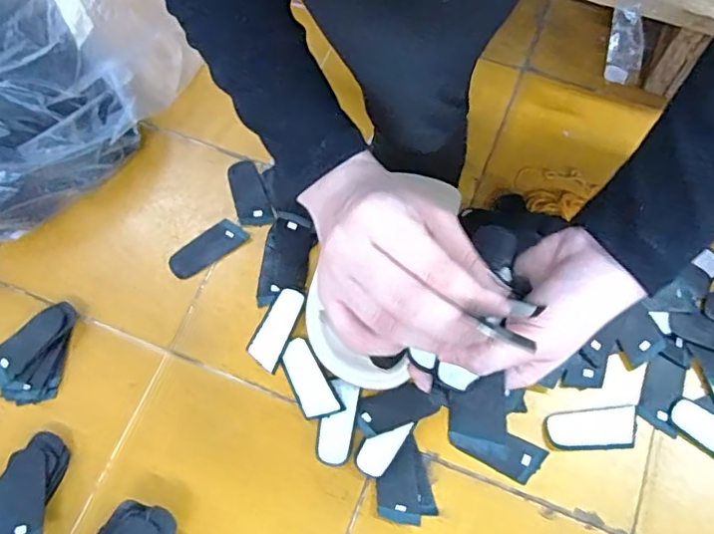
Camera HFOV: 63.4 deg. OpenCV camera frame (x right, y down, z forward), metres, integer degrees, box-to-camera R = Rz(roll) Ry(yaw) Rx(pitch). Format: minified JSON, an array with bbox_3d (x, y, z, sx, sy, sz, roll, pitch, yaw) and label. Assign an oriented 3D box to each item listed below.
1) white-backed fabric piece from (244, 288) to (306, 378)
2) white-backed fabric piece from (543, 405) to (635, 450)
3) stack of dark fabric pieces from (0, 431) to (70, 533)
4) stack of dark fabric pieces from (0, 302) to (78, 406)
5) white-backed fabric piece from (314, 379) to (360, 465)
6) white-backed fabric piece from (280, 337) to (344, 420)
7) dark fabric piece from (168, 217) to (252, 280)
[{"bbox_3d":[-0.072,0.053,0.508,0.032,0.007,0.072,19,70,11],"label":"white-backed fabric piece"},{"bbox_3d":[0.190,0.131,0.469,0.073,0.004,0.031,-3,68,2],"label":"white-backed fabric piece"},{"bbox_3d":[-0.266,0.177,0.457,0.054,0.019,0.086,6,68,5],"label":"stack of dark fabric pieces"},{"bbox_3d":[-0.282,0.073,0.499,0.057,0.017,0.084,4,68,5],"label":"stack of dark fabric pieces"},{"bbox_3d":[-0.016,0.127,0.476,0.029,0.004,0.067,9,69,7],"label":"white-backed fabric piece"},{"bbox_3d":[-0.041,0.094,0.490,0.031,0.005,0.072,-25,69,-7],"label":"white-backed fabric piece"},{"bbox_3d":[-0.140,-0.017,0.538,0.073,0.004,0.032,-36,70,-11],"label":"dark fabric piece"}]

